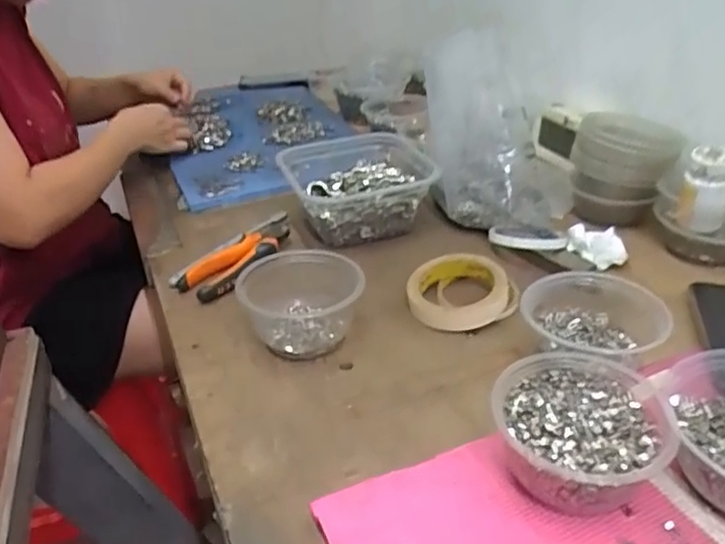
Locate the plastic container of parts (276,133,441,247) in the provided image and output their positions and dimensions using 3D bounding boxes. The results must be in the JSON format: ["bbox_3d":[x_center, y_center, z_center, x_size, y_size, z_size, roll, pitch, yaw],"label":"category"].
[{"bbox_3d":[-0.005,-0.110,0.790,0.184,0.073,0.173,-7,33,-7],"label":"plastic container of parts"}]

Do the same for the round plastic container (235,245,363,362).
[{"bbox_3d":[-0.054,0.030,0.595,0.104,0.064,0.118,-24,38,-27],"label":"round plastic container"}]

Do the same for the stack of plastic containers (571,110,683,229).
[{"bbox_3d":[0.310,-0.124,0.741,0.111,0.102,0.091,15,36,24],"label":"stack of plastic containers"}]

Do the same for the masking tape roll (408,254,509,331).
[{"bbox_3d":[0.096,0.018,0.632,0.095,0.031,0.097,-3,33,2],"label":"masking tape roll"}]

